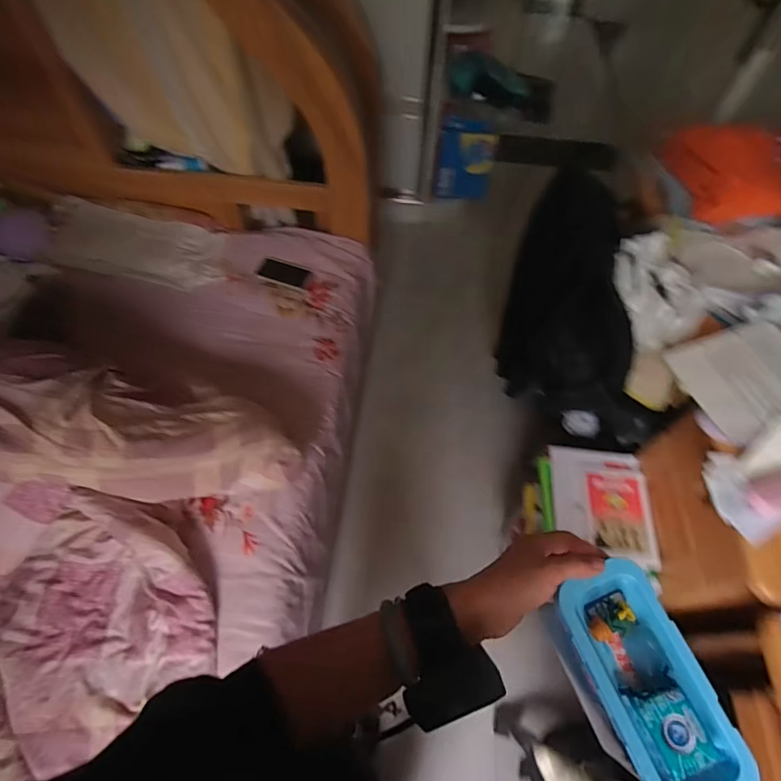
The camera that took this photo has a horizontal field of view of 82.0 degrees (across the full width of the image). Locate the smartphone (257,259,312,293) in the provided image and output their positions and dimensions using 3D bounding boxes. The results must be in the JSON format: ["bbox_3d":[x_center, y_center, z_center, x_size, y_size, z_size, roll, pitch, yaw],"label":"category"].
[{"bbox_3d":[-0.319,-0.347,1.344,0.152,0.010,0.082,17,61,10],"label":"smartphone"}]

